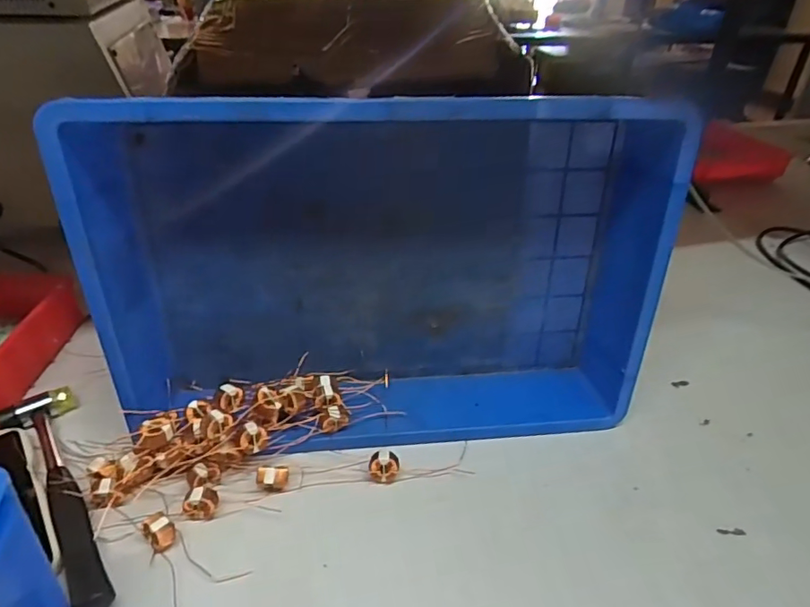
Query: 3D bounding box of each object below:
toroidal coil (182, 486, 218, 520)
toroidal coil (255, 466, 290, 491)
[{"bbox_3d":[-0.160,0.154,0.399,0.024,0.016,0.018,4,35,4],"label":"toroidal coil"},{"bbox_3d":[-0.107,0.143,0.420,0.026,0.018,0.016,1,35,-1],"label":"toroidal coil"}]

